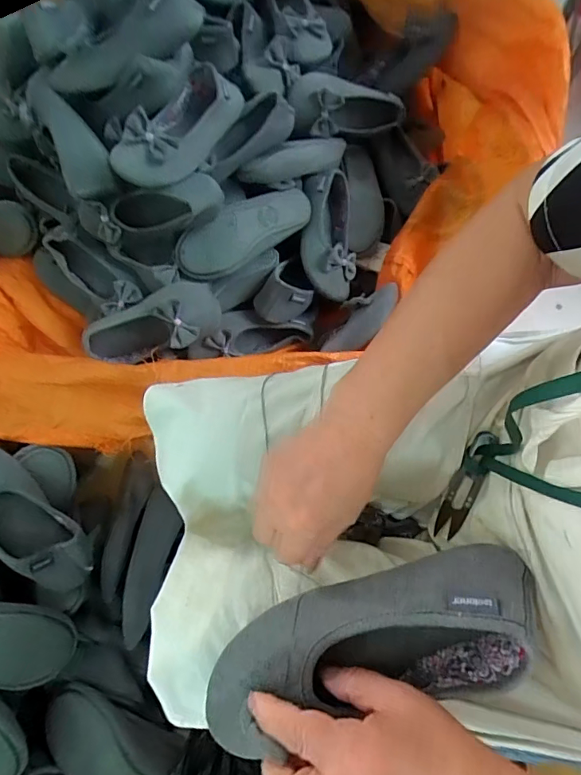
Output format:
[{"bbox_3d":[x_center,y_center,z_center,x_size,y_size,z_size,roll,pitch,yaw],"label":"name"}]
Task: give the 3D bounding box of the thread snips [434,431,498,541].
[{"bbox_3d":[0.152,0.086,0.397,0.023,0.010,0.103,18,106,7],"label":"thread snips"}]

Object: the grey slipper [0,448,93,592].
[{"bbox_3d":[-0.367,0.175,0.610,0.095,0.048,0.245,-43,97,-10],"label":"grey slipper"}]

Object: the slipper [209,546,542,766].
[{"bbox_3d":[0.054,0.179,0.319,0.234,0.073,0.081,-20,73,5],"label":"slipper"}]

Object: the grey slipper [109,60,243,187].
[{"bbox_3d":[-0.172,-0.396,0.686,0.091,0.086,0.229,22,58,8],"label":"grey slipper"}]

